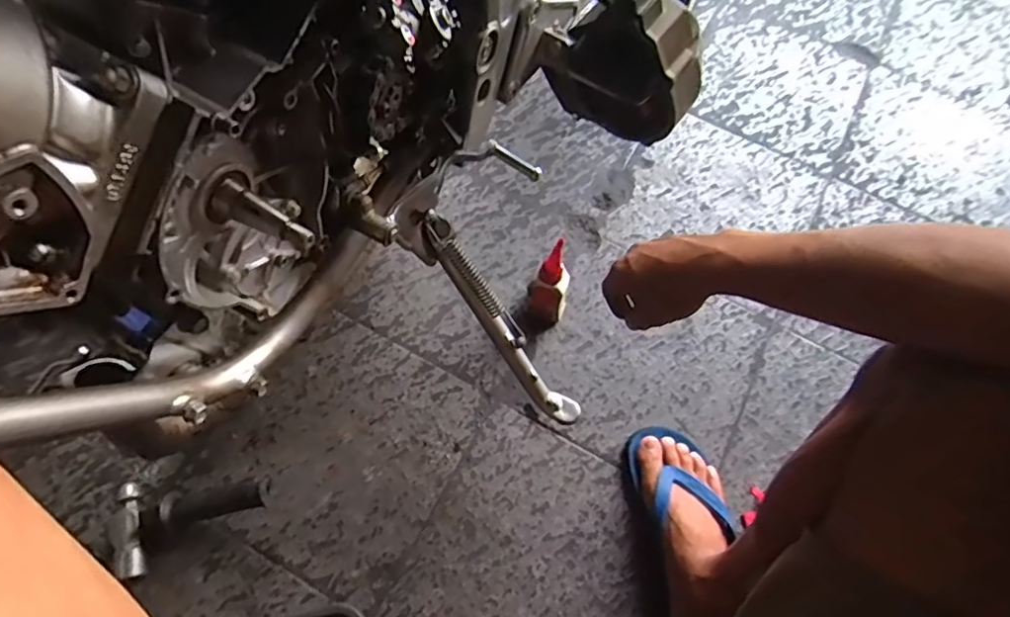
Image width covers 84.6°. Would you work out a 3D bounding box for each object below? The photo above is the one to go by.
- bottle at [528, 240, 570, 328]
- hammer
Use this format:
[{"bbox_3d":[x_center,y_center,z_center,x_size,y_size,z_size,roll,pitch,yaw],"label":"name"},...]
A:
[{"bbox_3d":[0.058,-0.027,0.707,0.054,0.176,0.037,18,68,5],"label":"bottle"},{"bbox_3d":[-0.360,0.231,0.628,0.186,0.031,0.096,-18,69,6],"label":"hammer"}]

